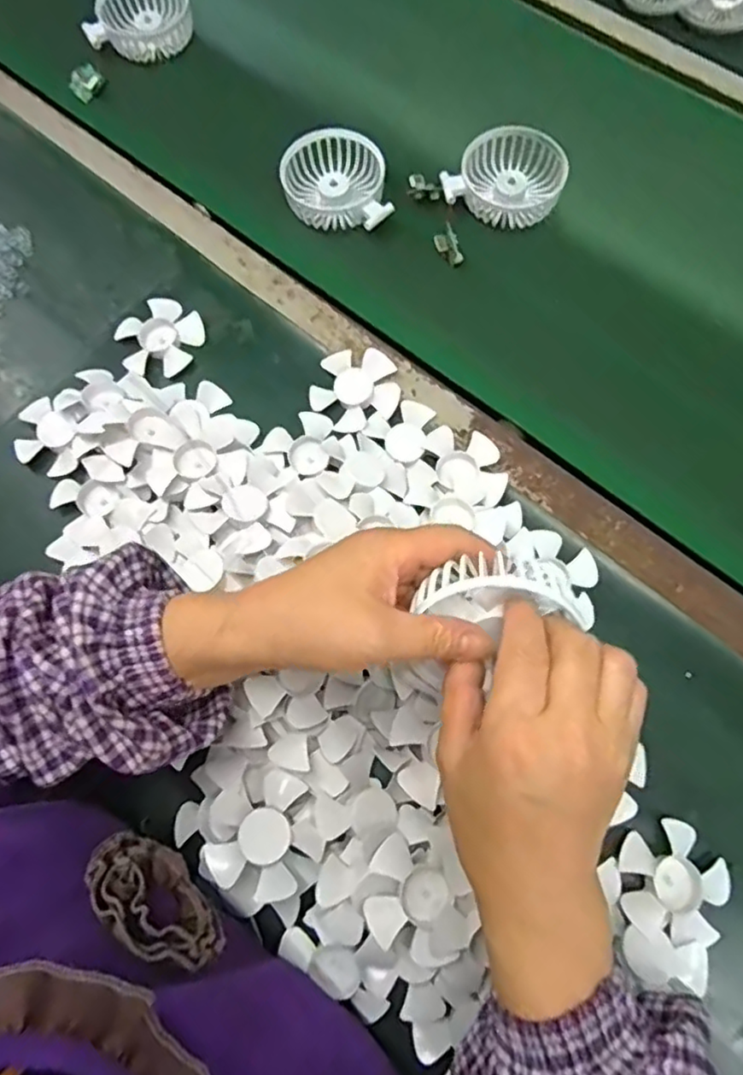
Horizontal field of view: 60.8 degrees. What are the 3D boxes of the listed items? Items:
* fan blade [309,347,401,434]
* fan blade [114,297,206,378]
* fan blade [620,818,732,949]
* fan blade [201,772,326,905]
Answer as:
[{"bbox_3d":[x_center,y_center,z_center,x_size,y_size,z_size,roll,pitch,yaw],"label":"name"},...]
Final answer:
[{"bbox_3d":[-0.013,-0.116,0.501,0.069,0.015,0.067,0,72,1],"label":"fan blade"},{"bbox_3d":[-0.176,-0.165,0.523,0.070,0.010,0.072,0,72,1],"label":"fan blade"},{"bbox_3d":[0.189,0.213,0.394,0.067,0.019,0.066,0,72,1],"label":"fan blade"},{"bbox_3d":[-0.066,0.182,0.379,0.067,0.014,0.066,0,72,1],"label":"fan blade"}]

